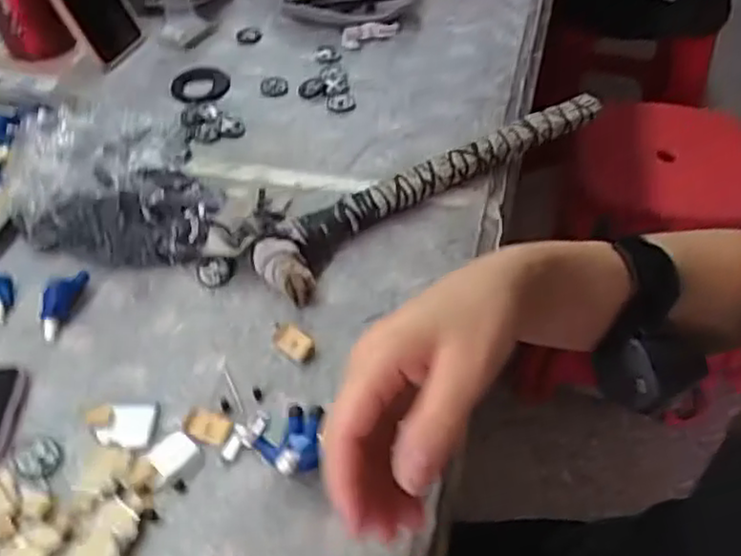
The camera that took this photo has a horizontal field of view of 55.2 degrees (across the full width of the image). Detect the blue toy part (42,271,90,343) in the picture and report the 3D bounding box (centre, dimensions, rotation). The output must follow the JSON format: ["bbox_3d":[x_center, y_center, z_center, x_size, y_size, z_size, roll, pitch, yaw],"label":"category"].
[{"bbox_3d":[-0.235,0.019,0.532,0.024,0.014,0.056,10,50,12],"label":"blue toy part"}]

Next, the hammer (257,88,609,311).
[{"bbox_3d":[0.058,-0.089,0.601,0.350,0.034,0.054,-33,54,-24],"label":"hammer"}]

